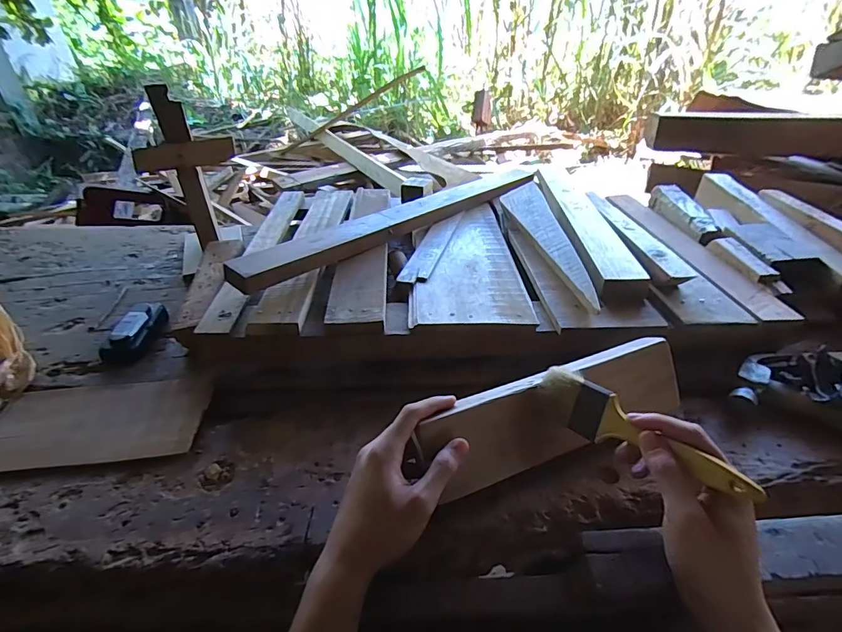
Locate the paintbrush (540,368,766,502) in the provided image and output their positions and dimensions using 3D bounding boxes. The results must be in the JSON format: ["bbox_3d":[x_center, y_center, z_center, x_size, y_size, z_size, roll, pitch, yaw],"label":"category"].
[{"bbox_3d":[0.171,0.097,0.367,0.013,0.044,0.175,5,19,-42],"label":"paintbrush"}]

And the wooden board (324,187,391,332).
[{"bbox_3d":[-0.086,-0.118,0.705,0.071,0.023,0.453,1,37,-4],"label":"wooden board"}]

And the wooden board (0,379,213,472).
[{"bbox_3d":[-0.358,0.112,0.491,0.225,0.014,0.119,-2,37,-8],"label":"wooden board"}]

